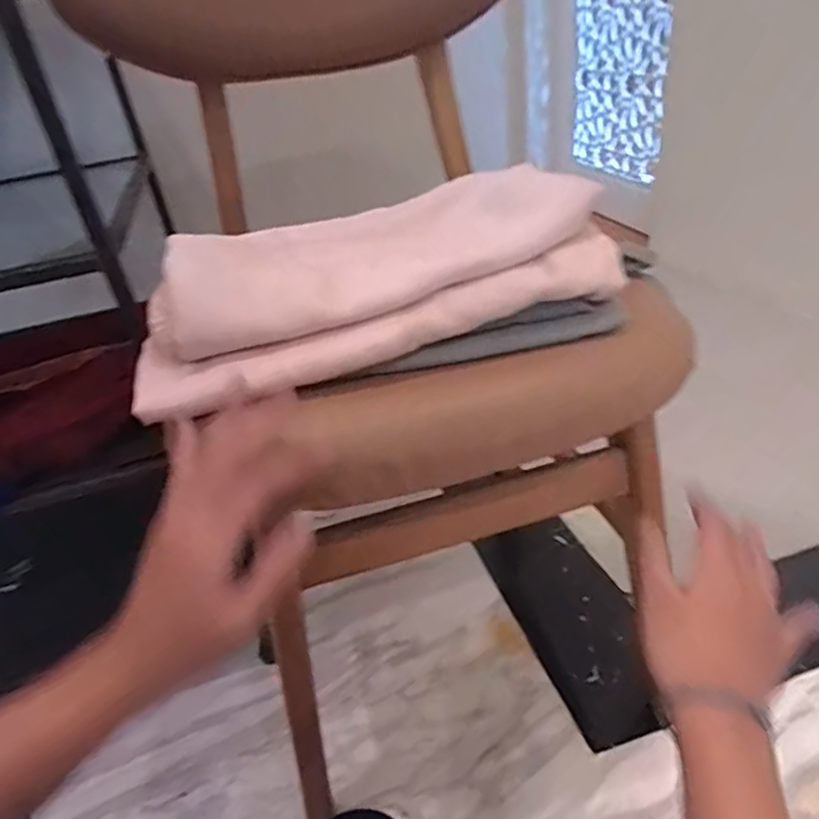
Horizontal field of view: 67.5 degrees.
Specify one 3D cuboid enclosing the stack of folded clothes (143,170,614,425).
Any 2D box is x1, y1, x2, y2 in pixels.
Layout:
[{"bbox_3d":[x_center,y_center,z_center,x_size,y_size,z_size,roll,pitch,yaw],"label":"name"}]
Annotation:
[{"bbox_3d":[-0.040,-0.116,0.466,0.349,0.059,0.190,-18,49,-5],"label":"stack of folded clothes"}]

